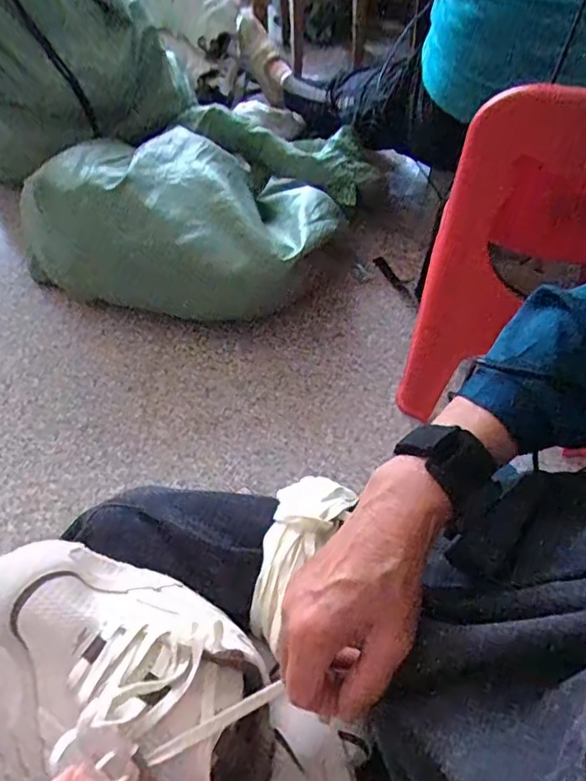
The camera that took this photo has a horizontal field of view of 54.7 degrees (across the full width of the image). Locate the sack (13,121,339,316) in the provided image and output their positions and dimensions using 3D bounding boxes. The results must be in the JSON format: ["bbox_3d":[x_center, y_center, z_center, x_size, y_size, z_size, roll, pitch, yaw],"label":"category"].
[{"bbox_3d":[-0.237,-0.368,1.177,0.645,0.246,0.327,11,55,12],"label":"sack"}]

